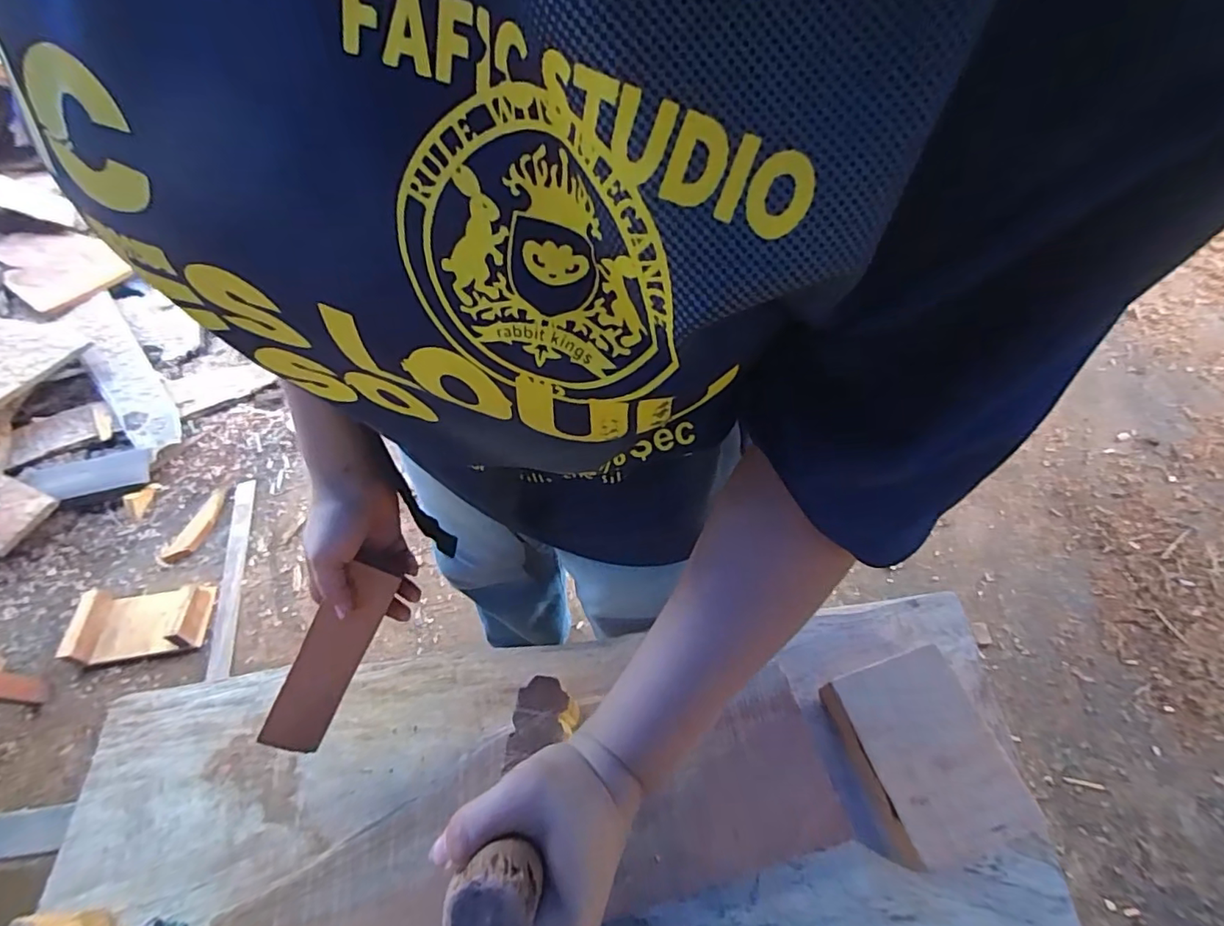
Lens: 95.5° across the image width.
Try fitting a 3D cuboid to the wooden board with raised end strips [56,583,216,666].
[{"bbox_3d":[-1.050,0.351,1.227,0.309,0.058,0.168,-3,56,1],"label":"wooden board with raised end strips"}]

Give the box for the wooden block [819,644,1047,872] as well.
[{"bbox_3d":[0.267,0.252,0.481,0.117,0.049,0.154,-12,57,-5],"label":"wooden block"}]

